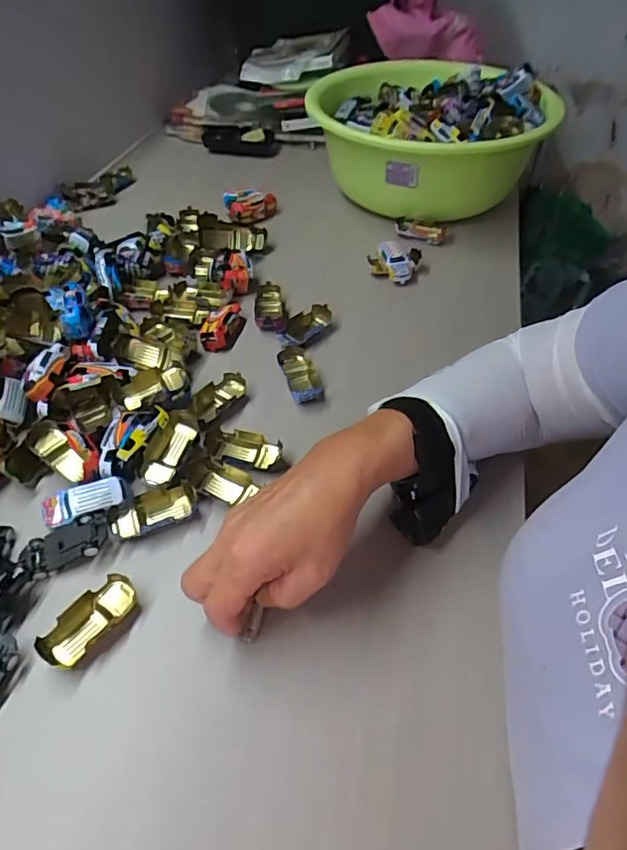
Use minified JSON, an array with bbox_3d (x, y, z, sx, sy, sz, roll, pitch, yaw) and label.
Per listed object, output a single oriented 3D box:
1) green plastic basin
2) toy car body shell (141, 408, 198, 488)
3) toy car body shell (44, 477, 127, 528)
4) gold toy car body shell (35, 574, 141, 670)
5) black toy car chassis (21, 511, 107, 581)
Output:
[{"bbox_3d":[0.157,-0.397,0.746,0.310,0.129,0.312,-4,48,-4],"label":"green plastic basin"},{"bbox_3d":[-0.116,0.021,0.437,0.030,0.022,0.063,18,70,15],"label":"toy car body shell"},{"bbox_3d":[-0.172,0.057,0.398,0.059,0.015,0.025,-17,50,-15],"label":"toy car body shell"},{"bbox_3d":[-0.146,0.128,0.348,0.031,0.016,0.063,32,55,25],"label":"gold toy car body shell"},{"bbox_3d":[-0.178,0.085,0.380,0.061,0.017,0.033,-16,50,-14],"label":"black toy car chassis"}]

